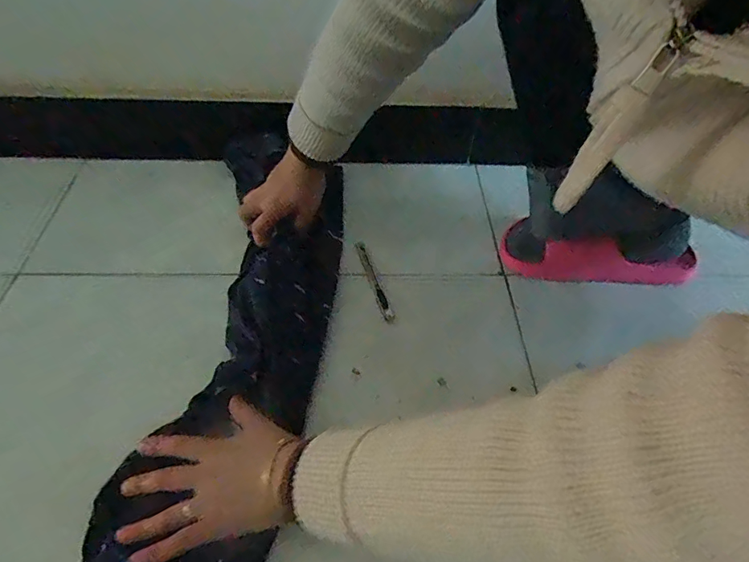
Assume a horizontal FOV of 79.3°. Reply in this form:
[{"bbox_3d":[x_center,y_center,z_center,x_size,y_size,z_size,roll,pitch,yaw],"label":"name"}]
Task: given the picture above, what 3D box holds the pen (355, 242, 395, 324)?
[{"bbox_3d":[-0.001,0.000,0.556,0.015,0.015,0.119,-13,53,-13],"label":"pen"}]

